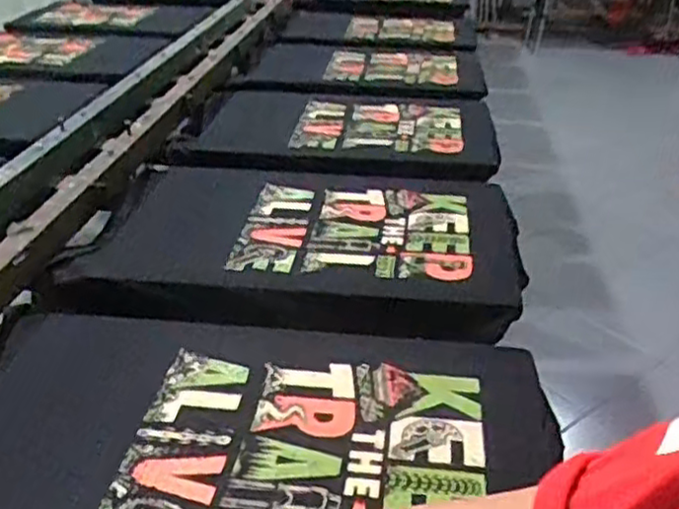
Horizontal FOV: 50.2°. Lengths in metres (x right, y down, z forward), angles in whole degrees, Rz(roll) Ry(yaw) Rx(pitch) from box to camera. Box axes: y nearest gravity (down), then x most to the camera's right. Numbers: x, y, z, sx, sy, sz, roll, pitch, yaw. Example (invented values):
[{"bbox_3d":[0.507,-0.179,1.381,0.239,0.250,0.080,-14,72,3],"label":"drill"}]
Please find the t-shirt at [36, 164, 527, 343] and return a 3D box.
[{"bbox_3d":[-0.061,-0.026,1.126,0.677,0.071,0.464,6,24,11],"label":"t-shirt"}]

